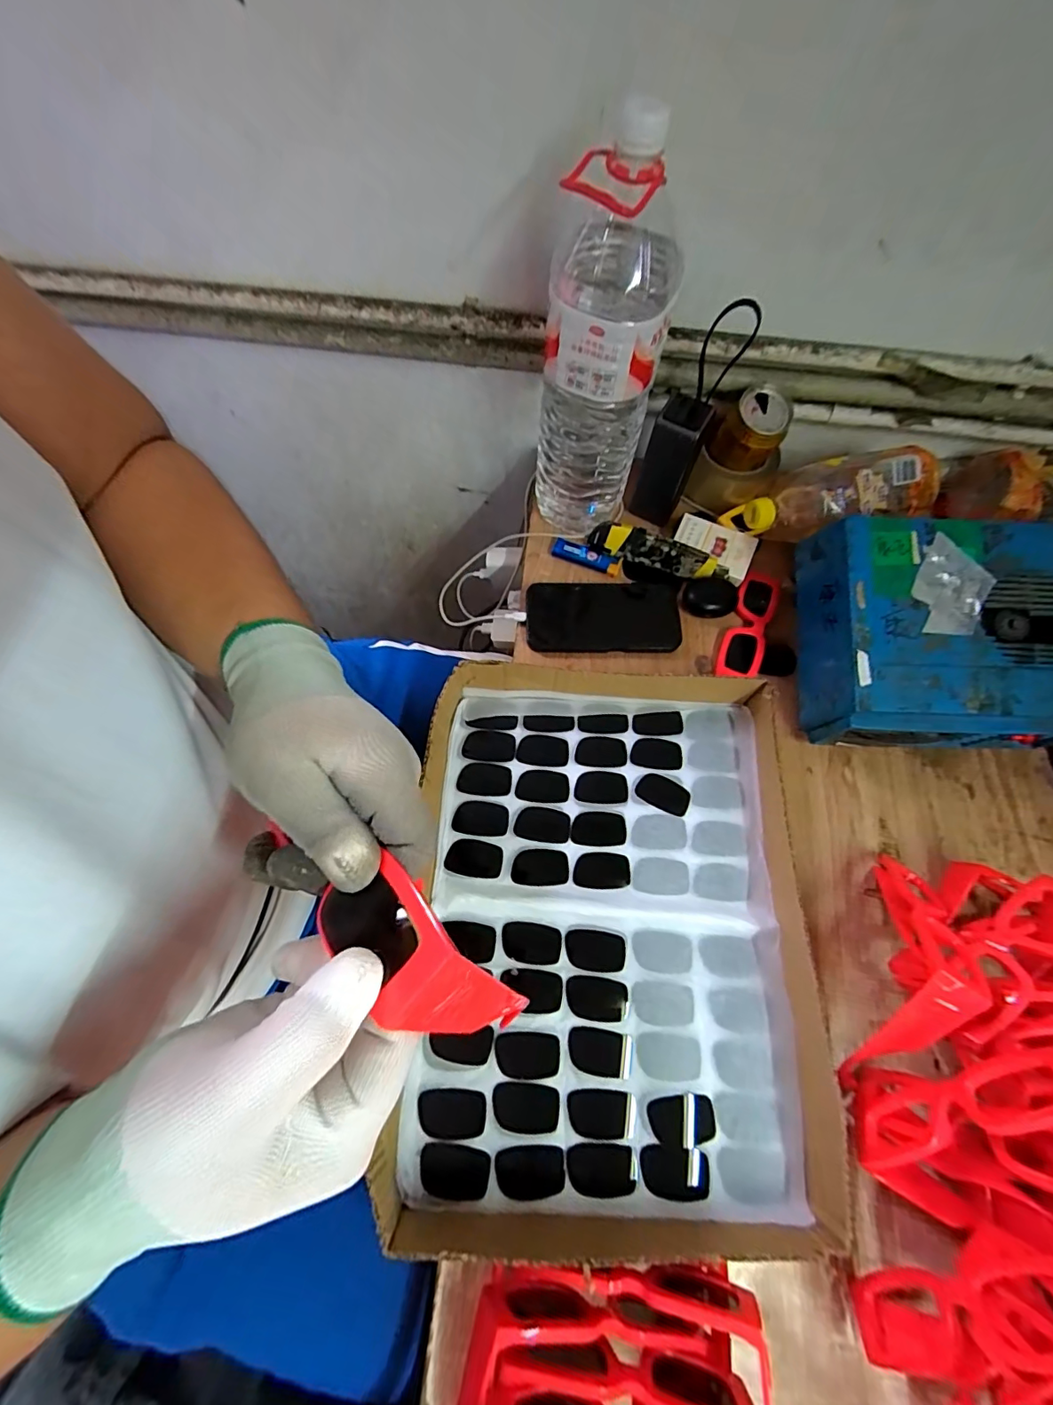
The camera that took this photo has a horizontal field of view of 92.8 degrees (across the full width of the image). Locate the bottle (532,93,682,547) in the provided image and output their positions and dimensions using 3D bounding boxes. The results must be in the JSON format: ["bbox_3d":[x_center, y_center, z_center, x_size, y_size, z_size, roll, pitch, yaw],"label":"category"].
[{"bbox_3d":[0.065,-0.295,0.460,0.099,0.304,0.091,13,69,4],"label":"bottle"}]

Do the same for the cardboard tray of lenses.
[{"bbox_3d":[0.065,0.166,0.411,0.327,0.048,0.407,2,68,-1],"label":"cardboard tray of lenses"}]

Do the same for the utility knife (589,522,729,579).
[{"bbox_3d":[0.149,-0.170,0.564,0.152,0.038,0.018,17,42,6],"label":"utility knife"}]

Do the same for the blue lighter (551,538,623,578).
[{"bbox_3d":[0.069,-0.169,0.576,0.078,0.008,0.026,22,69,7],"label":"blue lighter"}]

